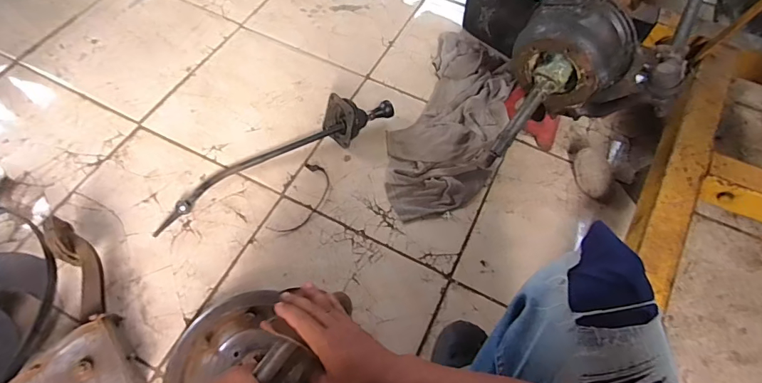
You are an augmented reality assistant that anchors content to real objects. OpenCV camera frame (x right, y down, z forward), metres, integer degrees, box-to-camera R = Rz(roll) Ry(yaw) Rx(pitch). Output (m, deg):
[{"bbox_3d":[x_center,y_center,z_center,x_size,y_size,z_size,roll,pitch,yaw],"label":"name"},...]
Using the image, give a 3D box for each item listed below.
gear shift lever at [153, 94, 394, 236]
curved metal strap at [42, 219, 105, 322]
[{"bbox_3d":[-0.232,-0.088,0.952,0.592,0.098,0.110,-30,68,-18],"label":"gear shift lever"},{"bbox_3d":[-0.536,0.131,0.743,0.051,0.068,0.200,-27,65,-16],"label":"curved metal strap"}]

